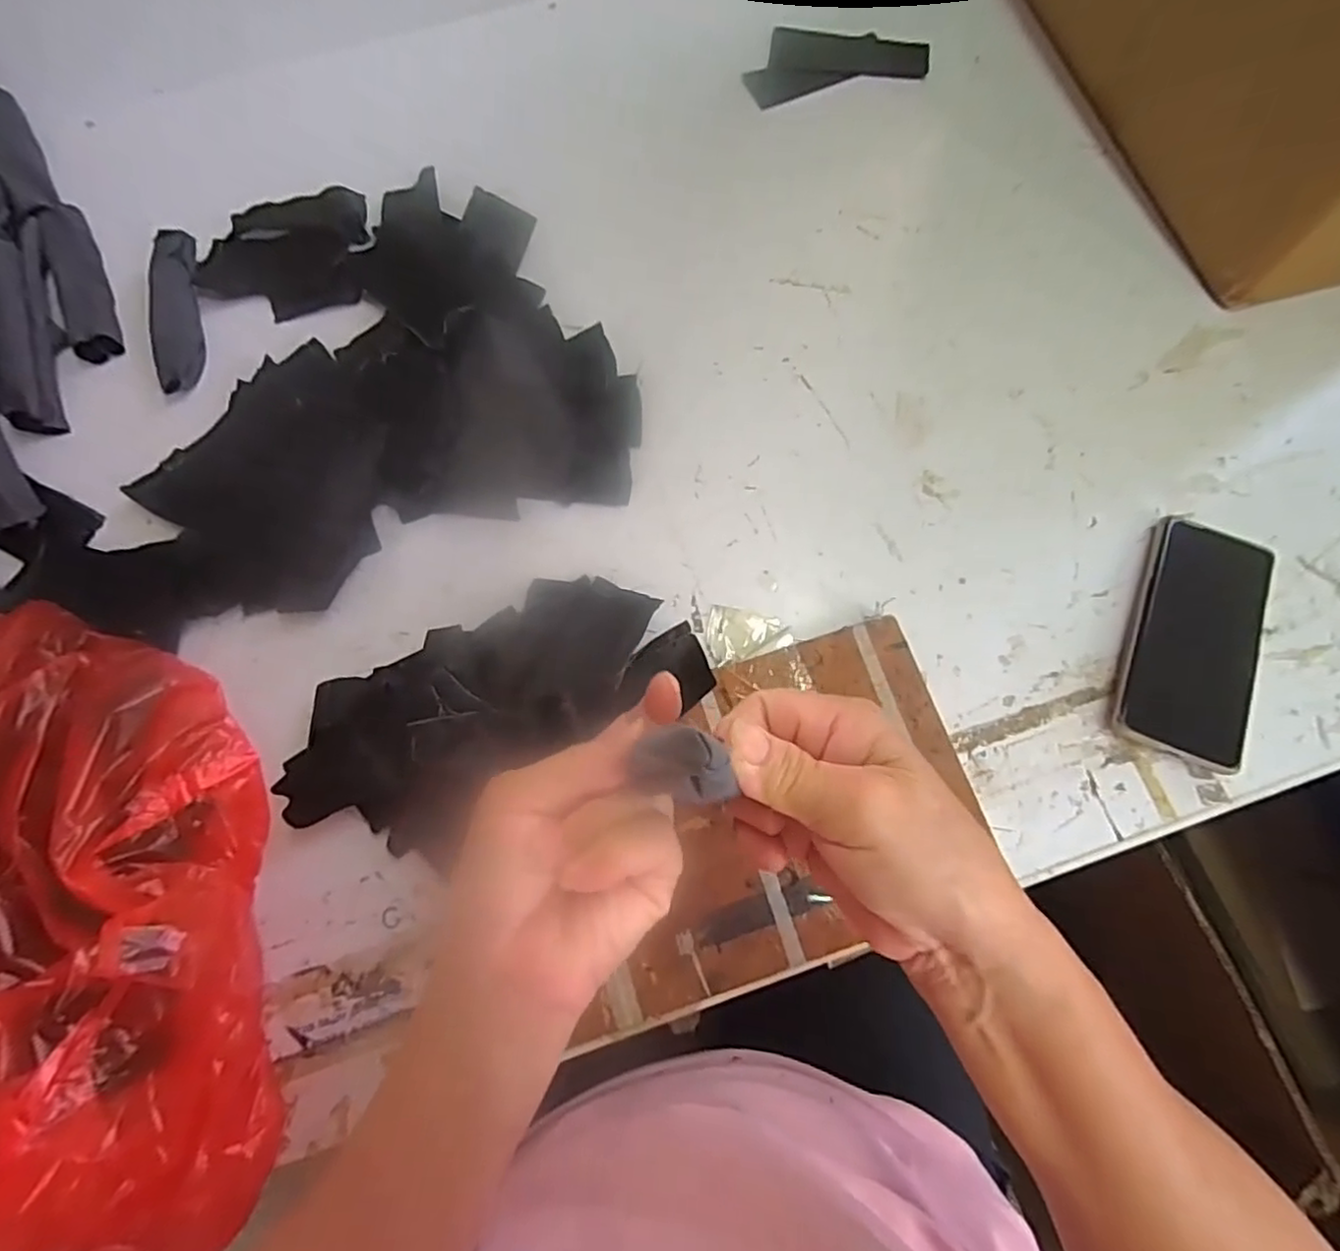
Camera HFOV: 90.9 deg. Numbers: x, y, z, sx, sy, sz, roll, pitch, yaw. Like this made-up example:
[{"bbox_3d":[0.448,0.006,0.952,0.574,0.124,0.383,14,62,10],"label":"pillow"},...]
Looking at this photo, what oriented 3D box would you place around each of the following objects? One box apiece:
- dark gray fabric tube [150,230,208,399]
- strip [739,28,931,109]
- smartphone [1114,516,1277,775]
[{"bbox_3d":[-0.387,-0.246,0.512,0.033,0.026,0.139,-14,73,-3],"label":"dark gray fabric tube"},{"bbox_3d":[0.148,-0.515,0.598,0.160,0.010,0.080,-12,73,-2],"label":"strip"},{"bbox_3d":[0.341,0.005,0.426,0.078,0.011,0.165,22,74,8],"label":"smartphone"}]

